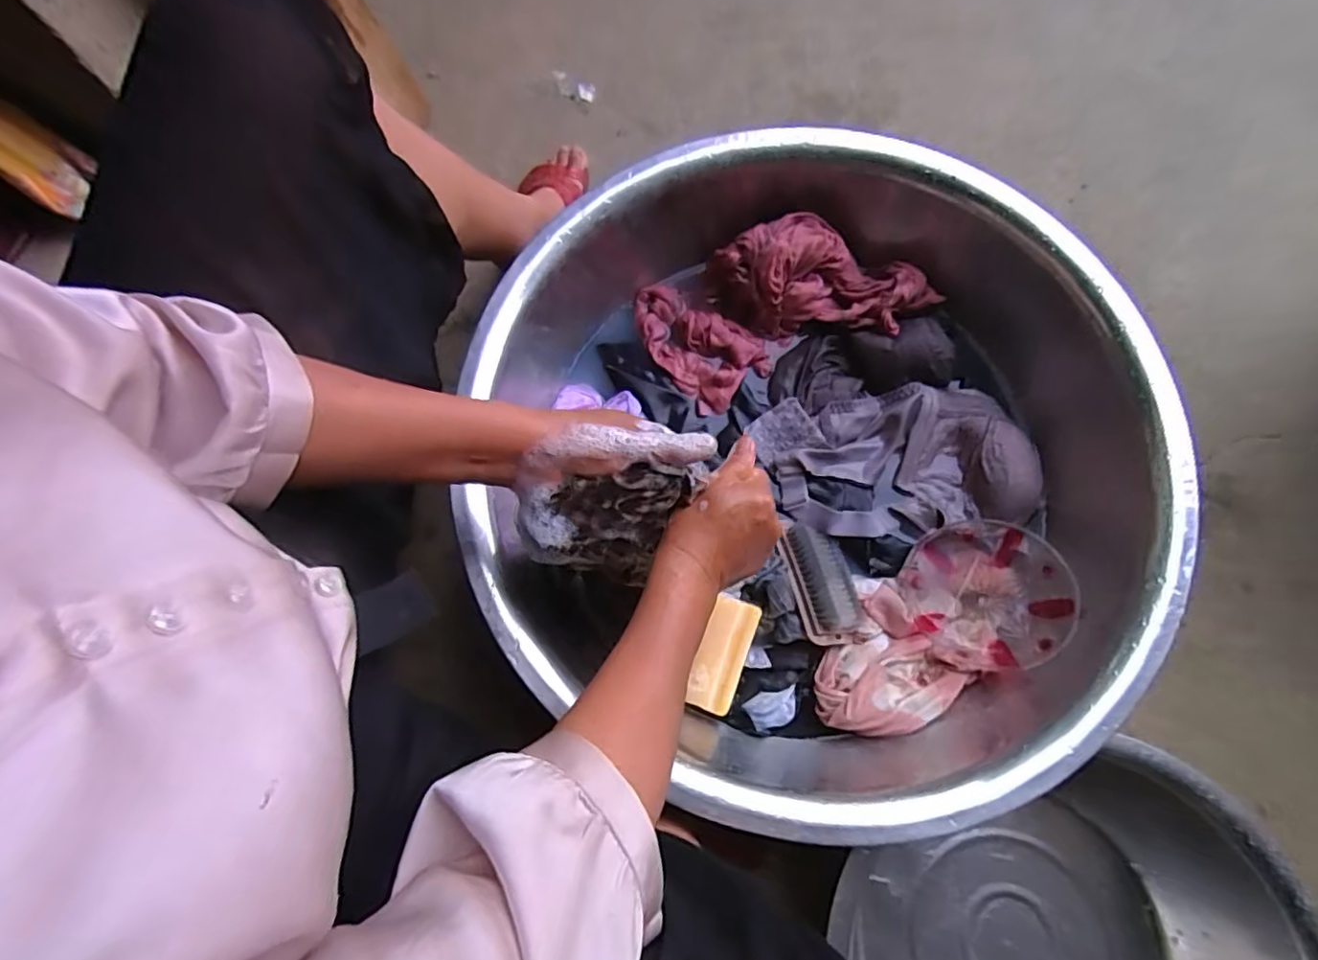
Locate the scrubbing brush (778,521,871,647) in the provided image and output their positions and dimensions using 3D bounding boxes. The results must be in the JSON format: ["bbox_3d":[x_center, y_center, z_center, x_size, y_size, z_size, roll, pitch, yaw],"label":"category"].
[{"bbox_3d":[0.161,0.099,0.599,0.063,0.030,0.124,-14,74,-5],"label":"scrubbing brush"}]

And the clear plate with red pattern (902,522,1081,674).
[{"bbox_3d":[0.326,0.114,0.606,0.150,0.034,0.143,-6,60,11],"label":"clear plate with red pattern"}]

